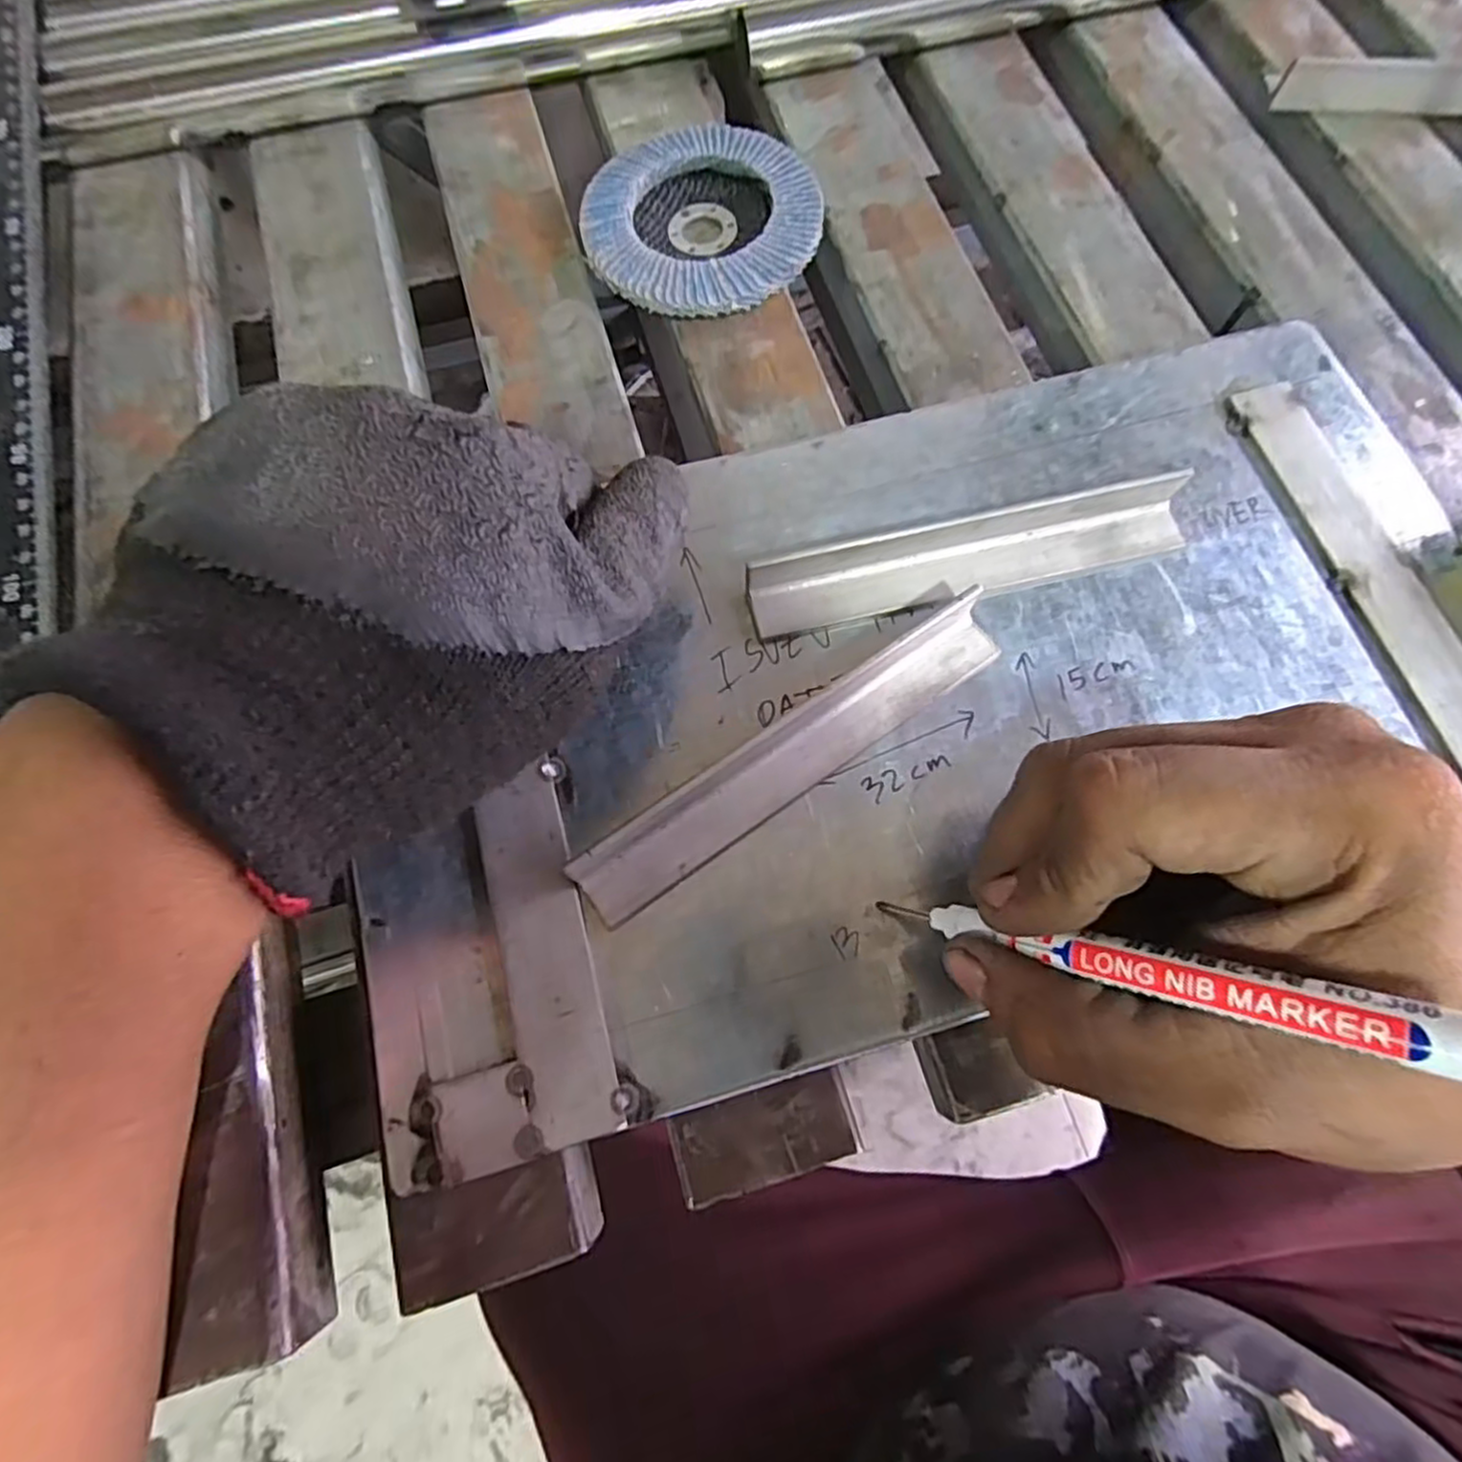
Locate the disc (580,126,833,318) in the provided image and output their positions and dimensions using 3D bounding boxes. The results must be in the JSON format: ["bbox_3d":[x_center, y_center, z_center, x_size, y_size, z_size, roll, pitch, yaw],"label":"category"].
[{"bbox_3d":[-0.013,-0.205,0.296,0.095,0.014,0.089,0,72,0],"label":"disc"}]

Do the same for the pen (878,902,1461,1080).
[{"bbox_3d":[0.085,0.052,0.165,0.010,0.122,0.010,35,69,-35],"label":"pen"}]

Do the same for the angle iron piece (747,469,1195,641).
[{"bbox_3d":[0.080,-0.059,0.242,0.148,0.019,0.024,-12,72,-4],"label":"angle iron piece"}]

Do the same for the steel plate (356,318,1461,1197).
[{"bbox_3d":[0.069,-0.018,0.235,0.367,0.007,0.203,-13,72,-4],"label":"steel plate"}]

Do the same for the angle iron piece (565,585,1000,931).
[{"bbox_3d":[0.021,0.004,0.221,0.151,0.018,0.025,-34,75,-11],"label":"angle iron piece"}]

